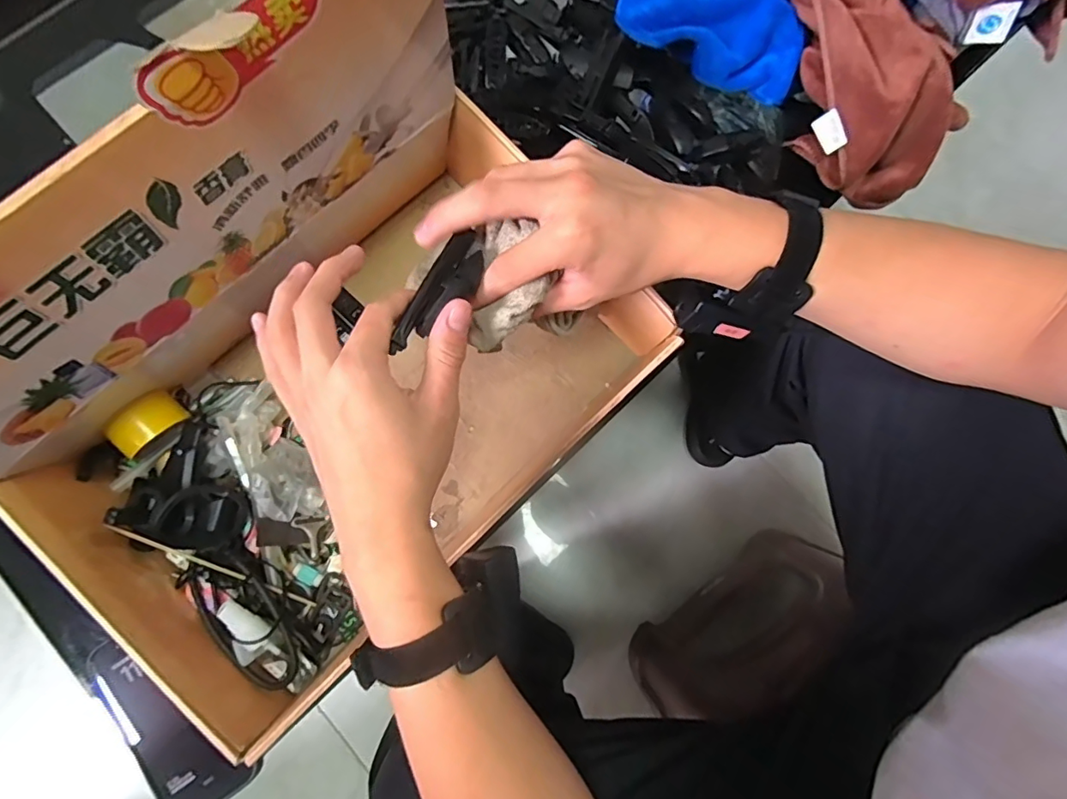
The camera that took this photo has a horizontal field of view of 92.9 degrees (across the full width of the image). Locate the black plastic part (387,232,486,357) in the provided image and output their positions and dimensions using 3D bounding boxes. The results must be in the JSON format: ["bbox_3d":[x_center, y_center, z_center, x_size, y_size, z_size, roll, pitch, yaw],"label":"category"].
[{"bbox_3d":[-0.052,-0.060,0.288,0.026,0.018,0.082,31,74,4],"label":"black plastic part"}]

